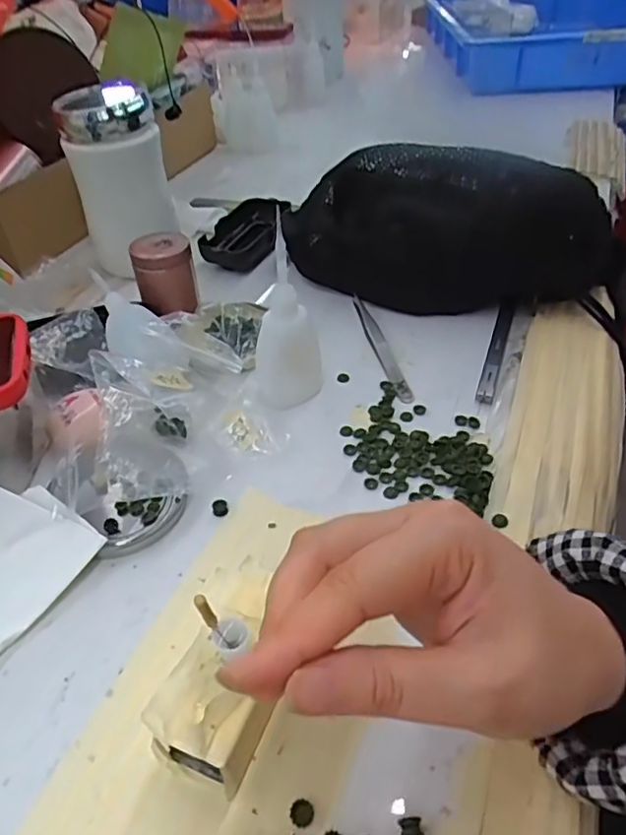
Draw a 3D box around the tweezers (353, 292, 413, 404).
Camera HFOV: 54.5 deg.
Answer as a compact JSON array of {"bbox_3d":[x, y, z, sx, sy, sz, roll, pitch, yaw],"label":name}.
[{"bbox_3d":[0.048,-0.056,0.450,0.012,0.005,0.130,-9,43,-8],"label":"tweezers"}]

